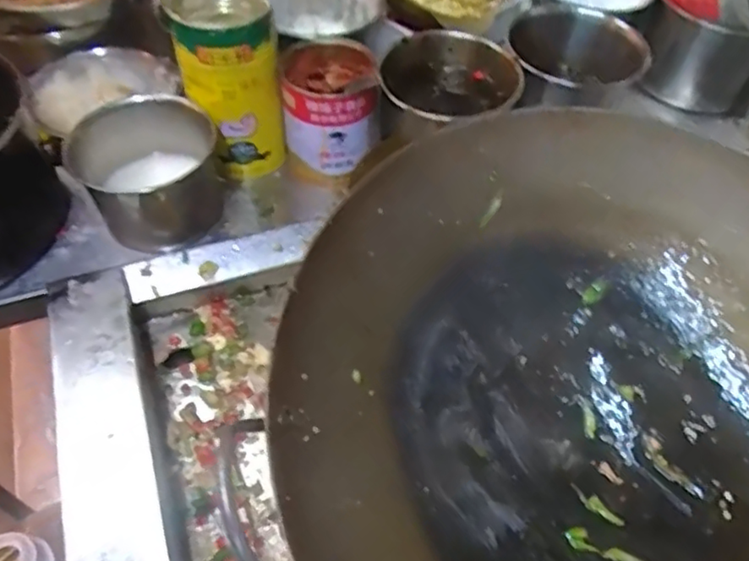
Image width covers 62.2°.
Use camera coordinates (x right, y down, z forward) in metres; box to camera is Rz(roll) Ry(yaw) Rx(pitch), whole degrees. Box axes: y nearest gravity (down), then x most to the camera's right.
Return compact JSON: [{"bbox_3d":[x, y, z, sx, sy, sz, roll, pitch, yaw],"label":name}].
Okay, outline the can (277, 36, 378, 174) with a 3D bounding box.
[{"bbox_3d":[-0.049,-0.183,0.667,0.094,0.113,0.095,-7,54,-9],"label":"can"}]

